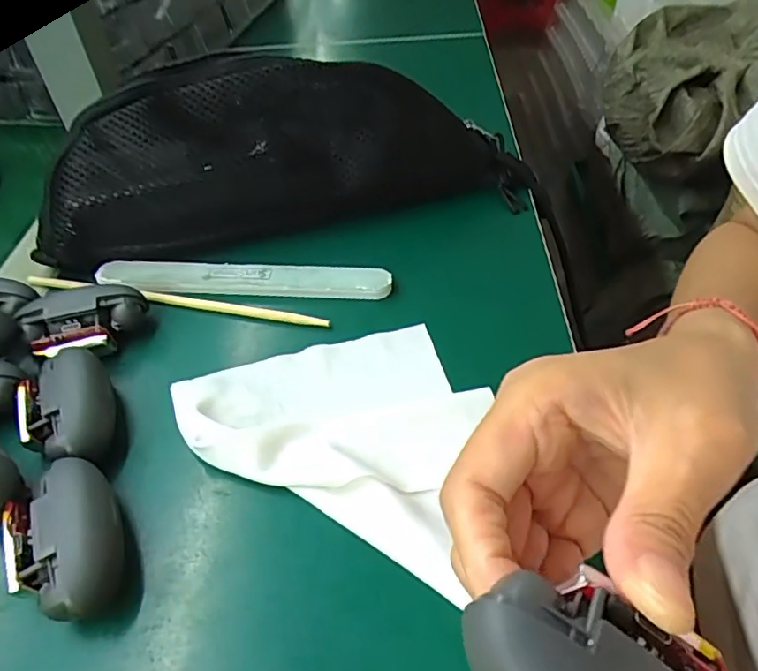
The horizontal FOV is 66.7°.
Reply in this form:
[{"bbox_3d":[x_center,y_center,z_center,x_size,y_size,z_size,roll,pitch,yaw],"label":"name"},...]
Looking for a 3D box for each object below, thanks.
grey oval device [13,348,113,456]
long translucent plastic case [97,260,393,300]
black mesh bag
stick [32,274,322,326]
[{"bbox_3d":[-0.143,0.035,0.267,0.038,0.027,0.060,-25,50,-17],"label":"grey oval device"},{"bbox_3d":[-0.079,-0.033,0.334,0.170,0.006,0.020,2,48,7],"label":"long translucent plastic case"},{"bbox_3d":[-0.053,-0.113,0.352,0.303,0.084,0.074,-10,47,-4],"label":"black mesh bag"},{"bbox_3d":[-0.119,-0.021,0.331,0.188,0.007,0.009,7,49,12],"label":"stick"}]

